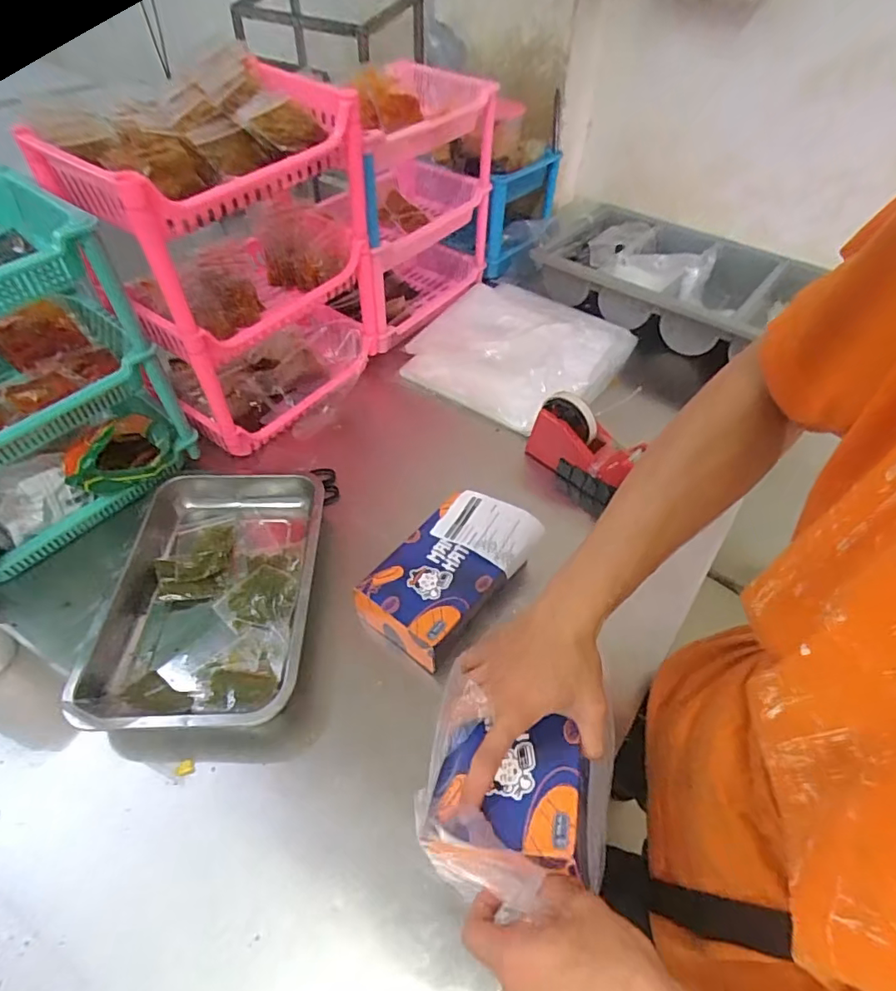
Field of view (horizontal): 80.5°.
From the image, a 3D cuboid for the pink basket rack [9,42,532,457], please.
[{"bbox_3d":[-0.143,-0.387,0.758,0.194,0.345,0.643,31,56,23],"label":"pink basket rack"}]

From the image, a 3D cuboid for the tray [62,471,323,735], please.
[{"bbox_3d":[-0.262,0.105,0.592,0.222,0.051,0.315,-2,50,-2],"label":"tray"}]

